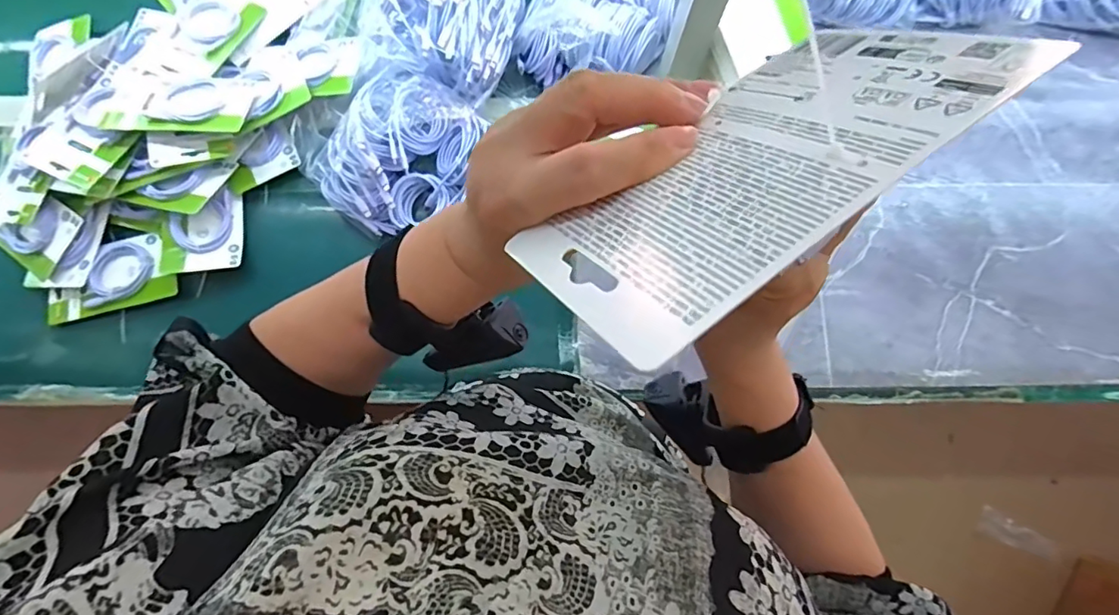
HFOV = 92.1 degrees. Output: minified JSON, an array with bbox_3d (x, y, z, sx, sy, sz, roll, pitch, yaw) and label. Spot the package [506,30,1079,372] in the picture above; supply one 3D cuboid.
[{"bbox_3d":[0.071,-0.053,0.189,0.173,0.005,0.090,-35,41,-9],"label":"package"}]

